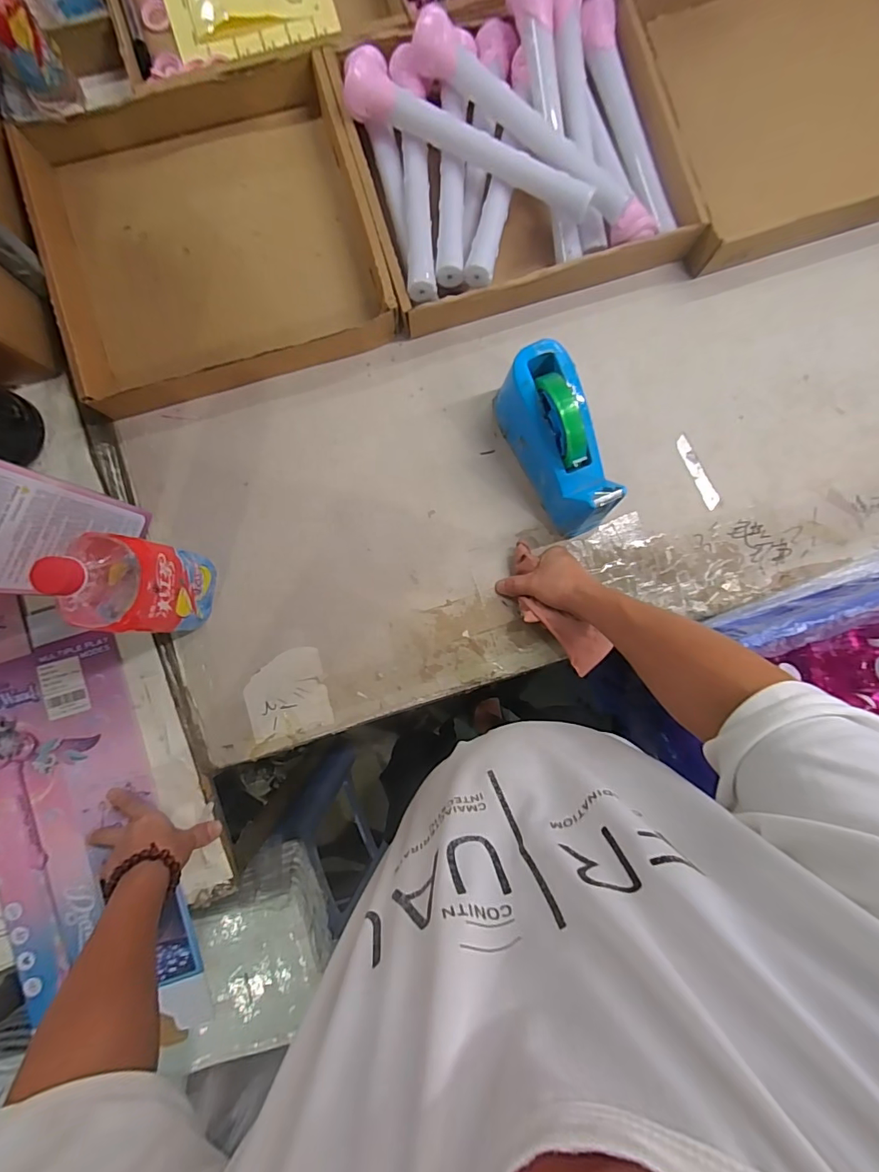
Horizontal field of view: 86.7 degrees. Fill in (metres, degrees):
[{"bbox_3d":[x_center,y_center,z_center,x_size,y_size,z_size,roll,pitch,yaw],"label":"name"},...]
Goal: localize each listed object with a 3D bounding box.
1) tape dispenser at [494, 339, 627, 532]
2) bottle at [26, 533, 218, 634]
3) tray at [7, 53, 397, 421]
[{"bbox_3d":[0.135,-0.159,0.525,0.077,0.117,0.201,-22,88,-2],"label":"tape dispenser"},{"bbox_3d":[-0.302,0.000,0.461,0.077,0.216,0.088,8,87,-1],"label":"bottle"},{"bbox_3d":[-0.272,-0.419,0.561,0.369,0.049,0.363,-16,88,-2],"label":"tray"}]

